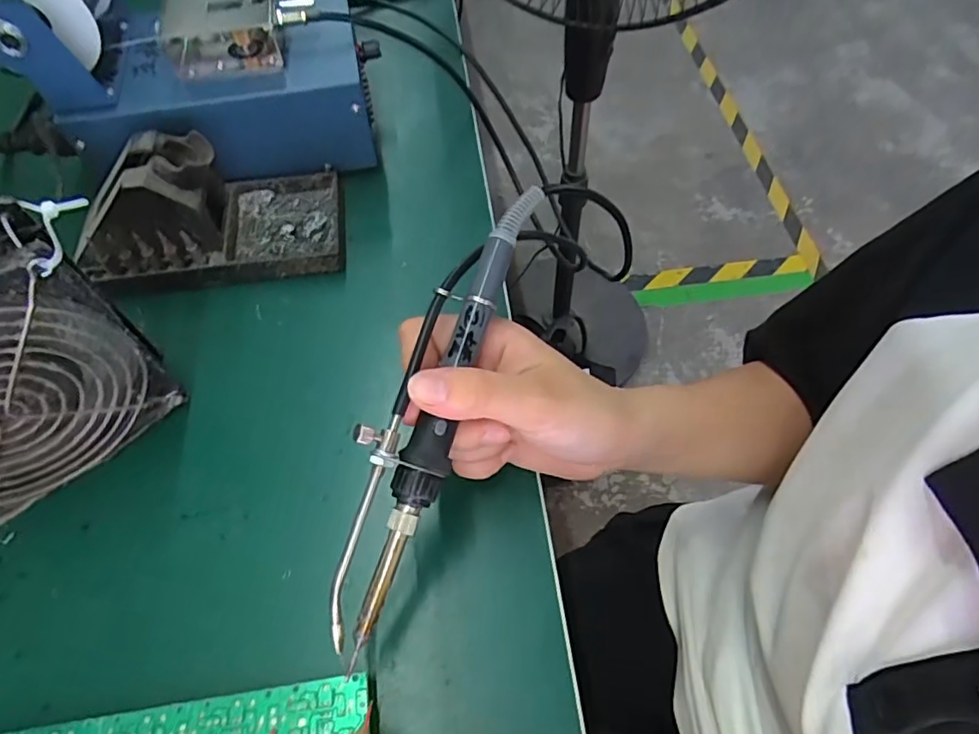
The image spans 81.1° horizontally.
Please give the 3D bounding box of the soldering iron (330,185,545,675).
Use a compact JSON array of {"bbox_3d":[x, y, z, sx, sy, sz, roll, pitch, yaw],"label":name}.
[{"bbox_3d":[-0.025,0.011,0.232,0.030,0.021,0.200,19,78,9],"label":"soldering iron"}]

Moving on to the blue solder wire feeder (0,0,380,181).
[{"bbox_3d":[-0.184,-0.198,0.365,0.209,0.125,0.128,-3,59,-2],"label":"blue solder wire feeder"}]

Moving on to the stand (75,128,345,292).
[{"bbox_3d":[-0.169,-0.100,0.345,0.146,0.067,0.082,-10,60,-6],"label":"stand"}]

